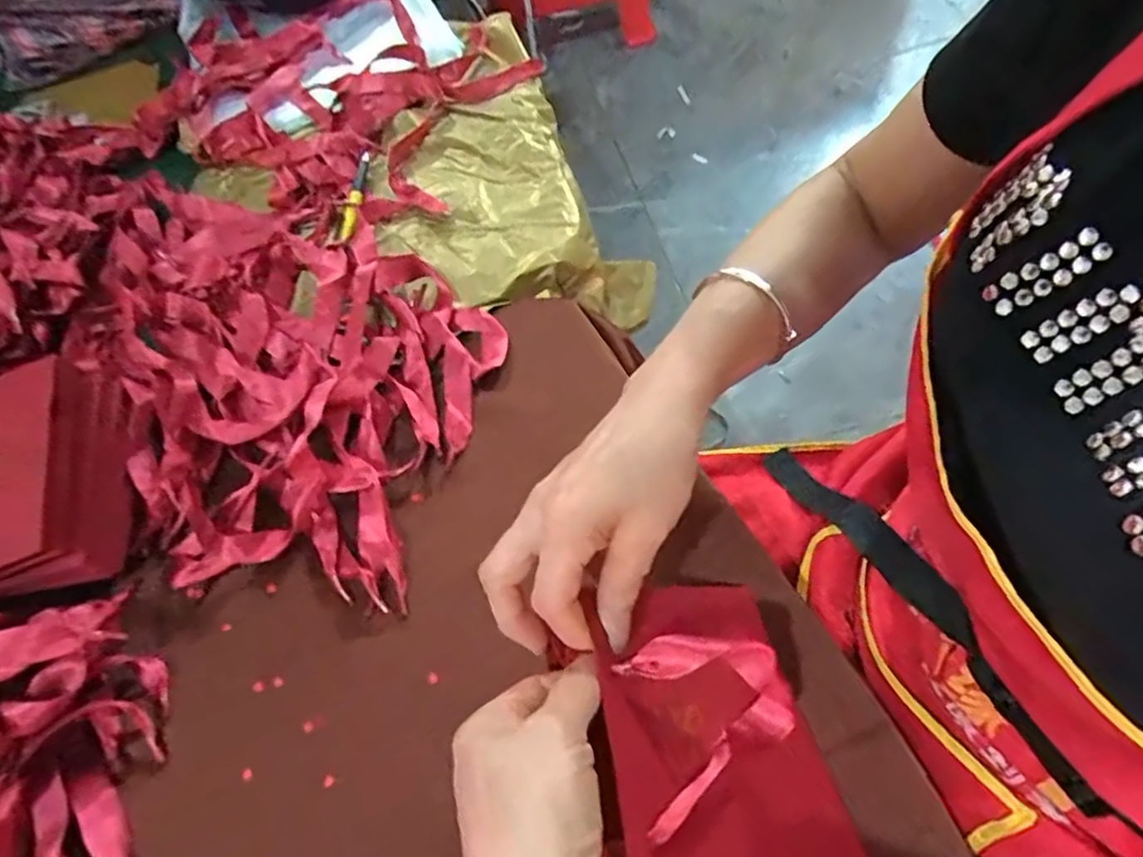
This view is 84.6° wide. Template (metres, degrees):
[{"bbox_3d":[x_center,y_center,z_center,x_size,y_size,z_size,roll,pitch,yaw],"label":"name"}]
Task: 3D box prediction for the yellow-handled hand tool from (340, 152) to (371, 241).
[{"bbox_3d":[-0.188,-0.201,0.545,0.015,0.010,0.105,-4,61,8],"label":"yellow-handled hand tool"}]

